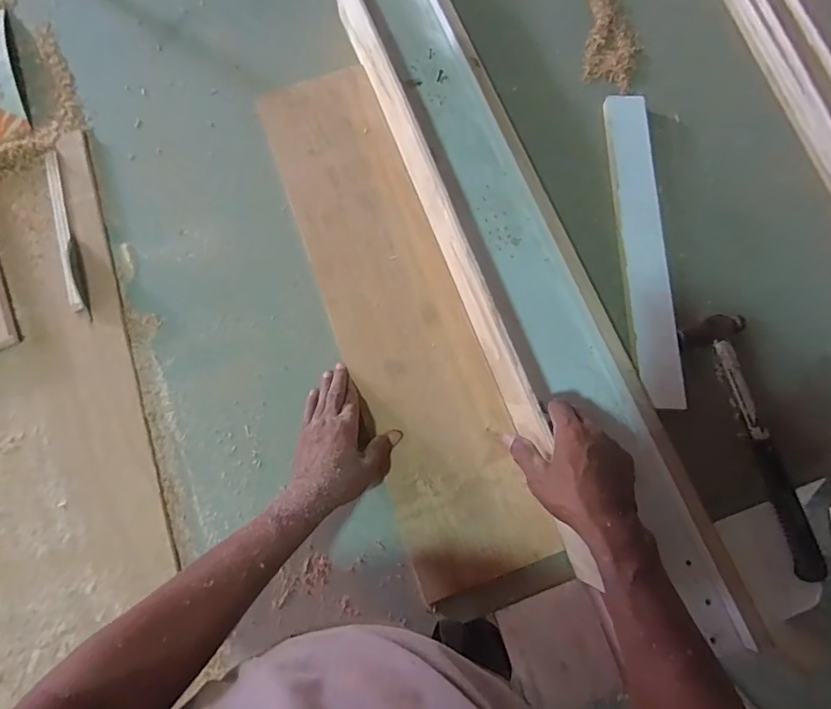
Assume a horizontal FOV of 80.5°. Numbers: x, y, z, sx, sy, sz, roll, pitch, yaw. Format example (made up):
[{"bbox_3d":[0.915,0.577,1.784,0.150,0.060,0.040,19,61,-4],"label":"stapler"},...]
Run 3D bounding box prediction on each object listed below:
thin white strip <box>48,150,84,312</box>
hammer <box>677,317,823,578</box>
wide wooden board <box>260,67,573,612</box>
[{"bbox_3d":[-0.470,-0.170,0.655,0.016,0.009,0.250,-19,74,-5],"label":"thin white strip"},{"bbox_3d":[0.409,0.101,0.581,0.079,0.025,0.305,-16,74,-4],"label":"hammer"},{"bbox_3d":[-0.026,-0.069,0.645,0.180,0.015,0.744,-20,75,-5],"label":"wide wooden board"}]

